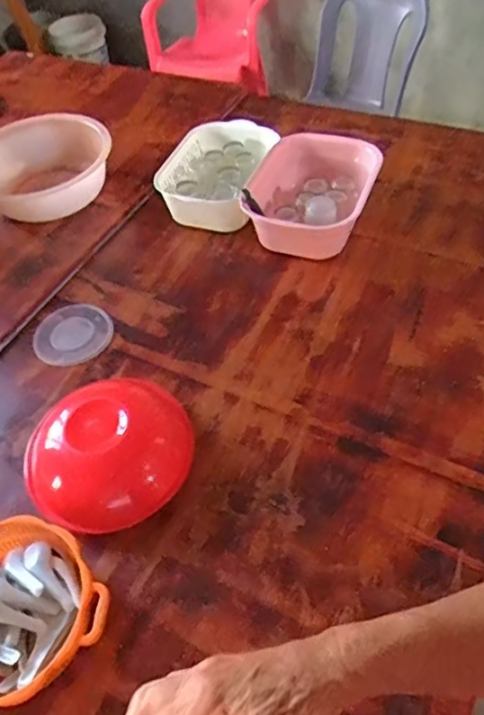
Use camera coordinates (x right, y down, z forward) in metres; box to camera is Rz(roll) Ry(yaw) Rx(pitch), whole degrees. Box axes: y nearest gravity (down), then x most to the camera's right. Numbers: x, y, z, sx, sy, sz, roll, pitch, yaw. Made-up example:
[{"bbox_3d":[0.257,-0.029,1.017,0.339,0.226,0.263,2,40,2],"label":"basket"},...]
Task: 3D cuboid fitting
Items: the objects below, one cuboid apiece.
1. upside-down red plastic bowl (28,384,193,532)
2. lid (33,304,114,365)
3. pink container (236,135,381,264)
[{"bbox_3d":[-0.202,0.134,0.833,0.252,0.091,0.227,-7,52,1],"label":"upside-down red plastic bowl"},{"bbox_3d":[-0.313,-0.045,1.045,0.141,0.005,0.133,-3,52,4],"label":"lid"},{"bbox_3d":[0.119,-0.313,1.116,0.244,0.123,0.254,17,56,18],"label":"pink container"}]

